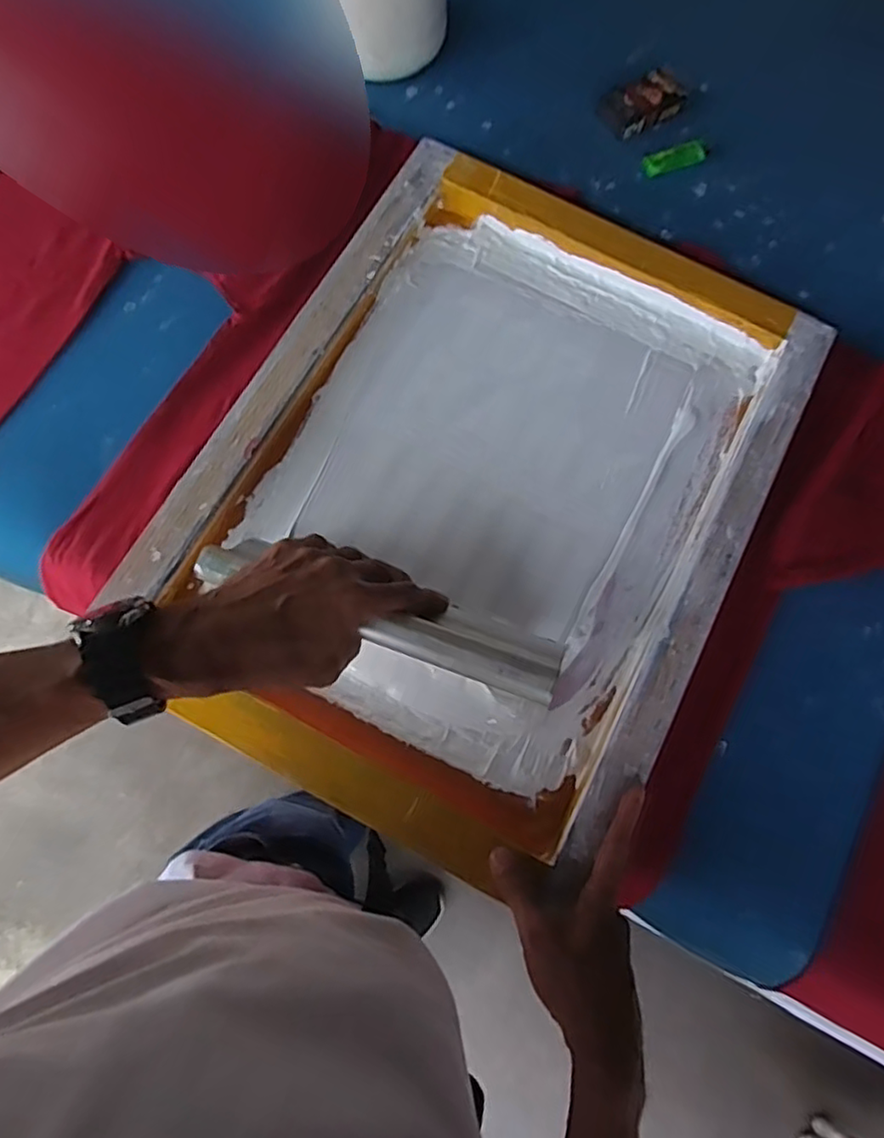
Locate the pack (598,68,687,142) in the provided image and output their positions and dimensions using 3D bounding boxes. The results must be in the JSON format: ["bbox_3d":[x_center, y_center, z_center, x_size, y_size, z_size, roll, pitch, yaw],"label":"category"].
[{"bbox_3d":[0.223,-0.520,0.713,0.092,0.019,0.053,-36,79,-11],"label":"pack"}]

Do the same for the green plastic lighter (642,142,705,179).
[{"bbox_3d":[0.255,-0.449,0.699,0.070,0.007,0.026,-21,76,-7],"label":"green plastic lighter"}]

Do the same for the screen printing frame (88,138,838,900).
[{"bbox_3d":[0.038,-0.079,0.584,0.452,0.044,0.593,28,75,5],"label":"screen printing frame"}]

